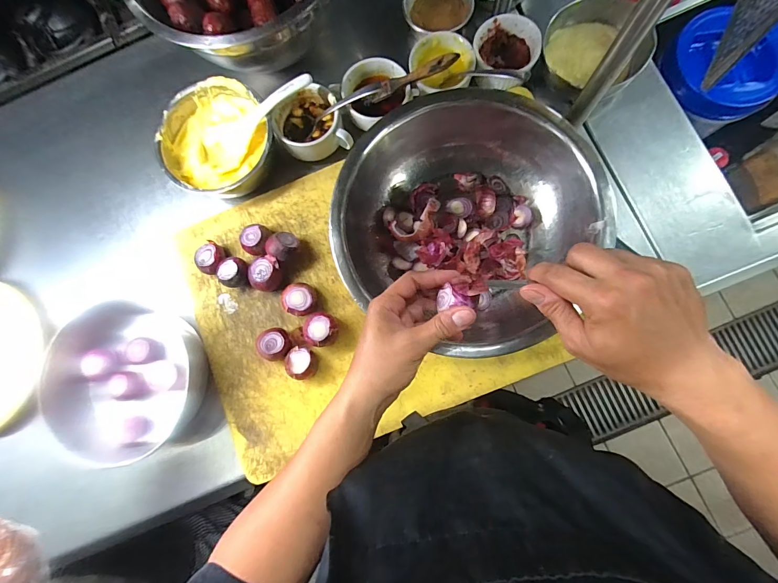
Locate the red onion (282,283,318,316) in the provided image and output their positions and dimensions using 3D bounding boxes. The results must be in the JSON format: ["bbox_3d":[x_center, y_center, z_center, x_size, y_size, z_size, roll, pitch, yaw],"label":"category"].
[{"bbox_3d":[-0.126,0.012,0.504,0.046,0.027,0.046,-1,82,5],"label":"red onion"}]

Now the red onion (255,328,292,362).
[{"bbox_3d":[-0.155,0.072,0.494,0.040,0.034,0.043,-1,82,5],"label":"red onion"}]

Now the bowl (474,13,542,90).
[{"bbox_3d":[0.173,-0.353,0.540,0.089,0.052,0.094,-1,82,5],"label":"bowl"}]

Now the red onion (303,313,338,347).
[{"bbox_3d":[-0.092,0.052,0.492,0.040,0.038,0.043,-1,82,5],"label":"red onion"}]

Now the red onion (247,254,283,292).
[{"bbox_3d":[-0.175,-0.025,0.512,0.043,0.033,0.046,-5,82,5],"label":"red onion"}]

